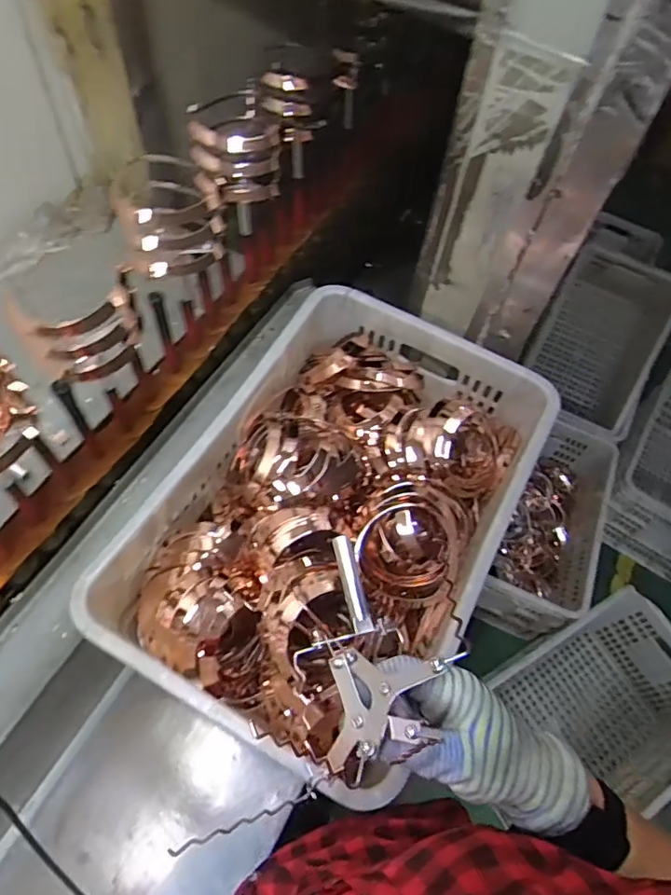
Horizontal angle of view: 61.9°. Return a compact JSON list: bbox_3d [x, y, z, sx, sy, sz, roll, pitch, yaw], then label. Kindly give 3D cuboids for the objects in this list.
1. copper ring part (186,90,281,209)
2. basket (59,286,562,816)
[{"bbox_3d":[-0.129,-0.379,0.716,0.102,0.092,0.102,-7,63,-7],"label":"copper ring part"},{"bbox_3d":[0.011,0.067,0.683,0.355,0.148,0.541,27,64,10],"label":"basket"}]

